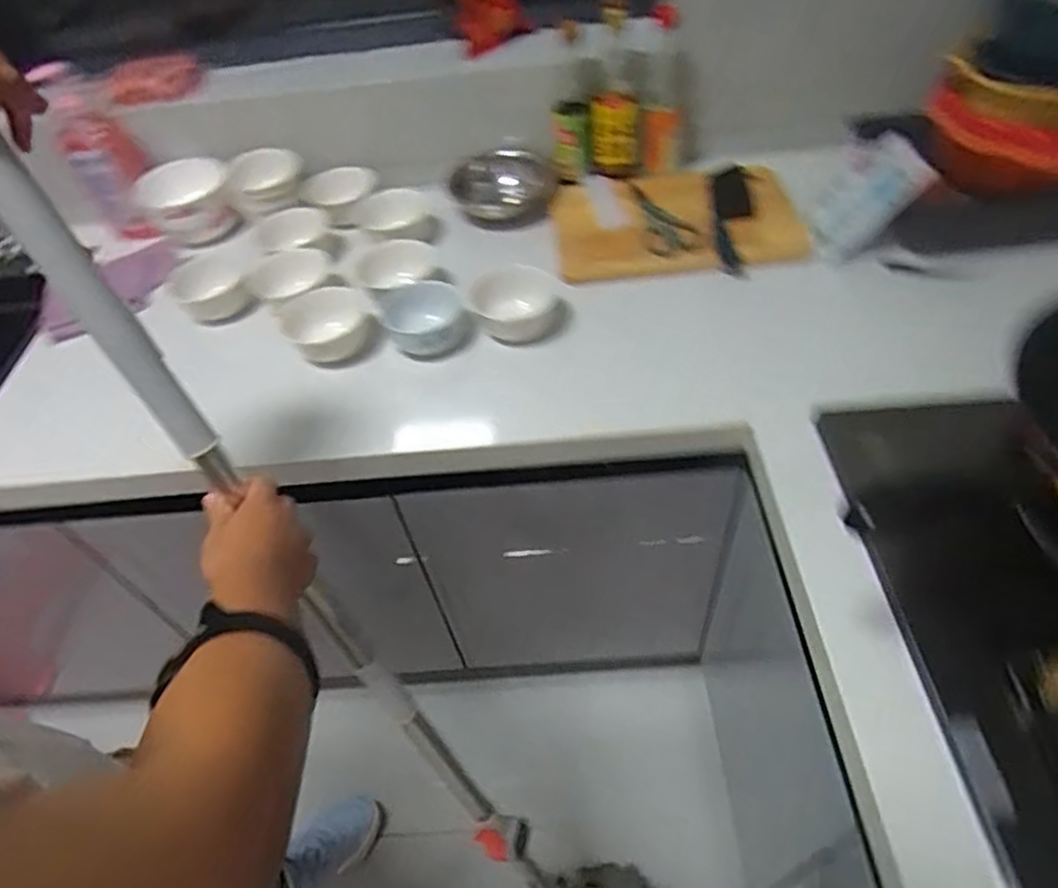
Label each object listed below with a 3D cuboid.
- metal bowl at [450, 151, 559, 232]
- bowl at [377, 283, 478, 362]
[{"bbox_3d":[-0.045,-0.400,1.054,0.161,0.064,0.161,-3,50,4],"label":"metal bowl"},{"bbox_3d":[-0.133,-0.164,0.873,0.106,0.052,0.115,-22,51,-12],"label":"bowl"}]

